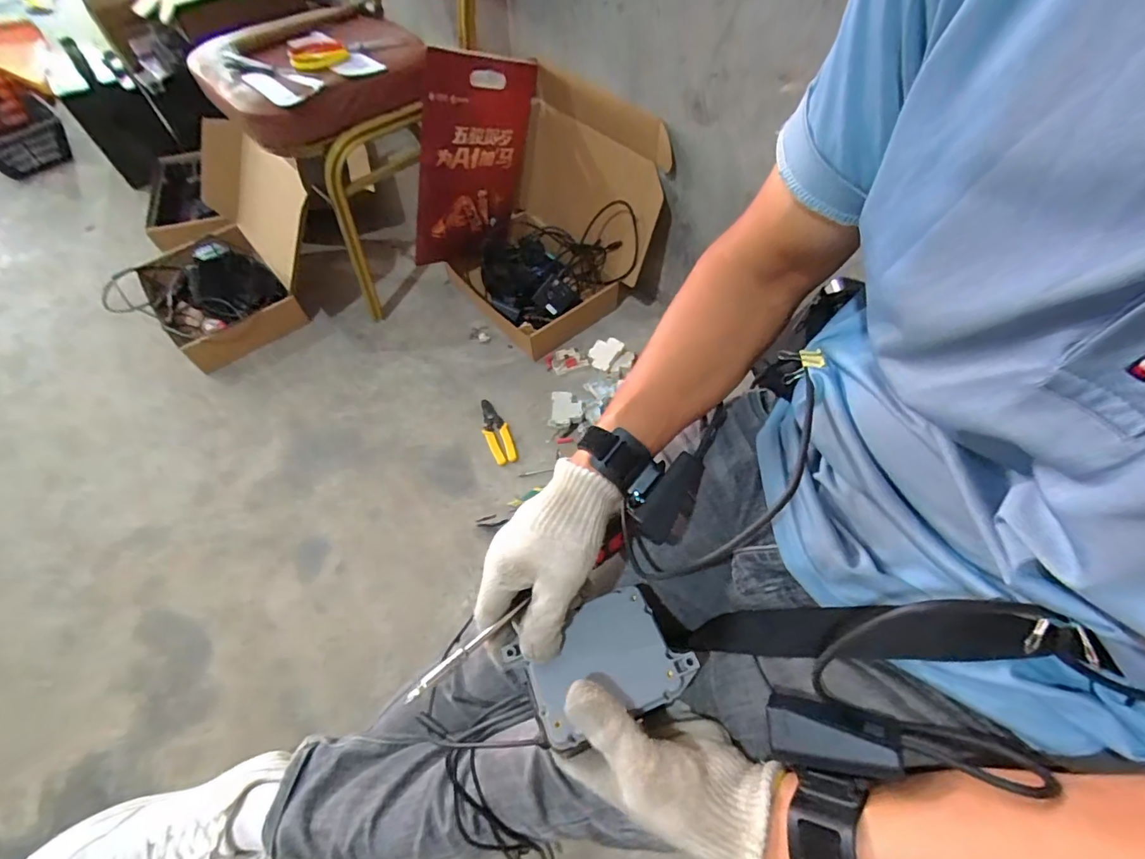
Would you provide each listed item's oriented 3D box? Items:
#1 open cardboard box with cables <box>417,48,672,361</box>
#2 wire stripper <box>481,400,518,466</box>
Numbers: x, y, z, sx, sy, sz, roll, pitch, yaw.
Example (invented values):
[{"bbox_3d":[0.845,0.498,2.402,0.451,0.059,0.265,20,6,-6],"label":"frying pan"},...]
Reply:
[{"bbox_3d":[-0.085,-0.459,1.082,0.431,0.454,0.395,-28,59,-15],"label":"open cardboard box with cables"},{"bbox_3d":[-0.160,0.002,1.039,0.052,0.013,0.165,-18,57,-9],"label":"wire stripper"}]

